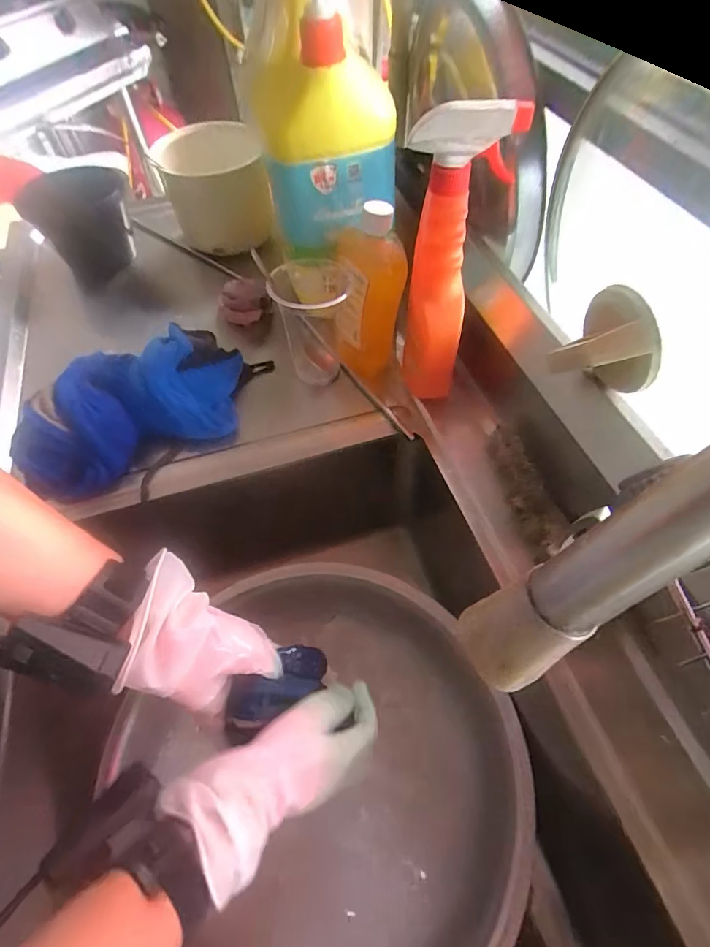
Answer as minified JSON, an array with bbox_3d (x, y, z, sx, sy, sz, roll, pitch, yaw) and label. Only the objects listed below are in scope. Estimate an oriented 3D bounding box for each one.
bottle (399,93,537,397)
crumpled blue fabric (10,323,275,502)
[{"bbox_3d":[0.087,-0.185,0.434,0.075,0.273,0.052,14,58,11],"label":"bottle"},{"bbox_3d":[-0.220,-0.075,0.475,0.250,0.063,0.127,-29,60,-16],"label":"crumpled blue fabric"}]

